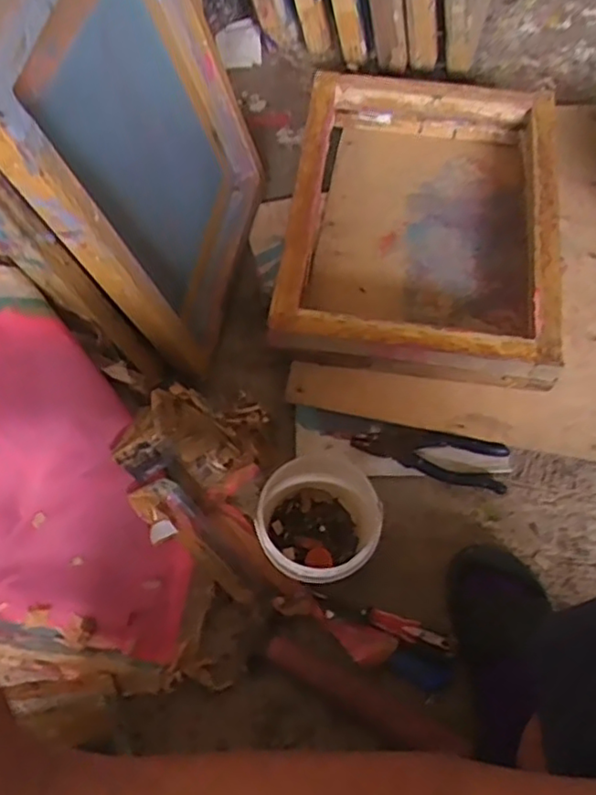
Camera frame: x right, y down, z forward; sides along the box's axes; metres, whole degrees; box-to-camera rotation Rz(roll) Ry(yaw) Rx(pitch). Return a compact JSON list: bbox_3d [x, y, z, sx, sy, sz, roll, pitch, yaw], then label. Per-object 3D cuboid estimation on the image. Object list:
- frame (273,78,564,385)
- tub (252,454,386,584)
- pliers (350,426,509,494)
[{"bbox_3d":[0.173,-0.254,0.879,0.371,0.093,0.469,9,65,2],"label":"frame"},{"bbox_3d":[0.020,0.144,0.716,0.128,0.109,0.129,1,65,-2],"label":"tub"},{"bbox_3d":[0.167,0.069,0.799,0.188,0.014,0.064,13,66,4],"label":"pliers"}]

